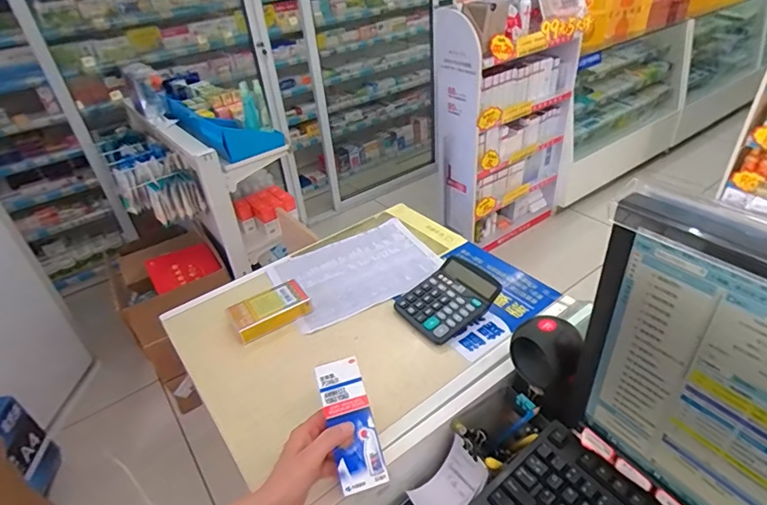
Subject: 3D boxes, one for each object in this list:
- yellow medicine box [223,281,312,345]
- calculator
[{"bbox_3d":[-0.186,0.094,0.742,0.122,0.031,0.066,-23,39,-22],"label":"yellow medicine box"},{"bbox_3d":[0.107,0.071,0.730,0.148,0.038,0.117,-26,41,-26],"label":"calculator"}]

